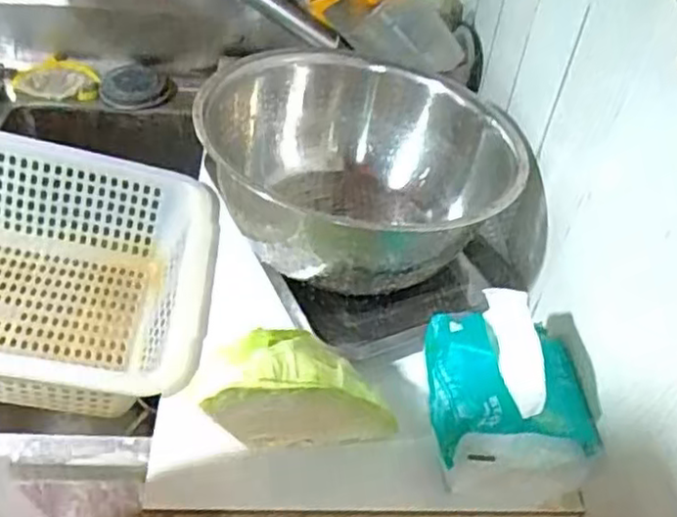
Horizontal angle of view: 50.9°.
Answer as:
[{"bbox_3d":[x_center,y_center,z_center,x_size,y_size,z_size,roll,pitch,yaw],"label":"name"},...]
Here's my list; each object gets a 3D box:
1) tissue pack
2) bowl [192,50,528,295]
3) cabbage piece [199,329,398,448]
[{"bbox_3d":[0.121,0.085,0.496,0.111,0.087,0.124,2,44,-4],"label":"tissue pack"},{"bbox_3d":[0.008,-0.072,0.635,0.234,0.134,0.243,3,44,-3],"label":"bowl"},{"bbox_3d":[-0.026,0.091,0.489,0.120,0.085,0.048,-3,45,-10],"label":"cabbage piece"}]

